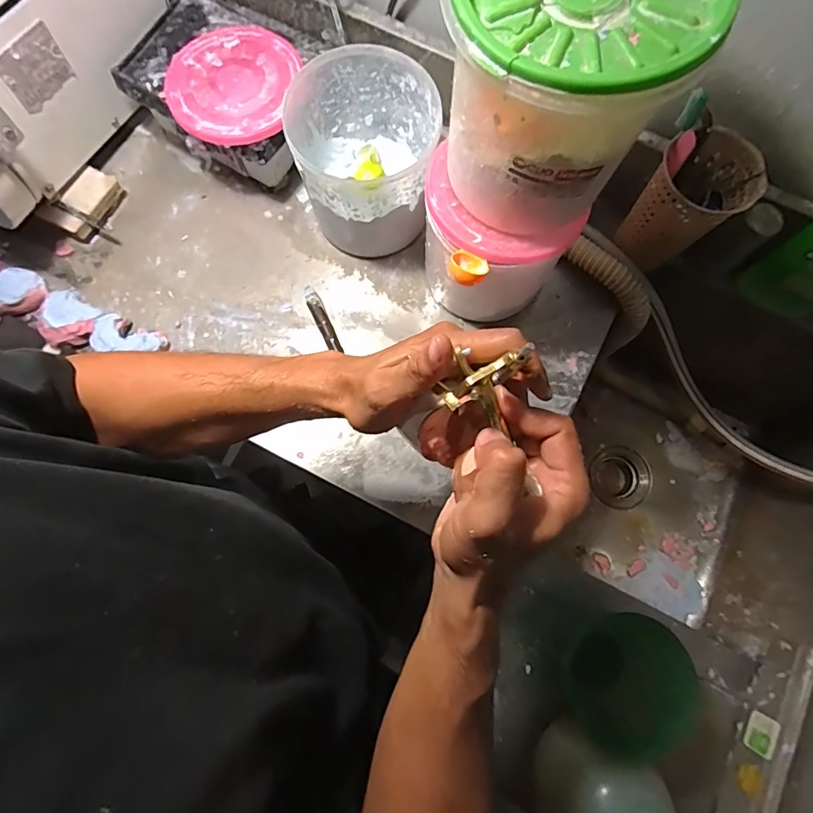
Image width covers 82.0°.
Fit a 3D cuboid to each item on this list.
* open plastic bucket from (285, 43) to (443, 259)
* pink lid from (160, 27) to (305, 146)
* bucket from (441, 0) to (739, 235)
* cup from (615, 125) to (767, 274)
[{"bbox_3d":[-0.043,-0.275,0.540,0.148,0.159,0.151,0,78,-2],"label":"open plastic bucket"},{"bbox_3d":[-0.201,-0.369,0.531,0.139,0.012,0.151,0,78,-2],"label":"pink lid"},{"bbox_3d":[0.108,-0.241,0.351,0.157,0.159,0.160,0,78,-2],"label":"bucket"},{"bbox_3d":[0.306,-0.222,0.517,0.088,0.141,0.081,0,78,-2],"label":"cup"}]

